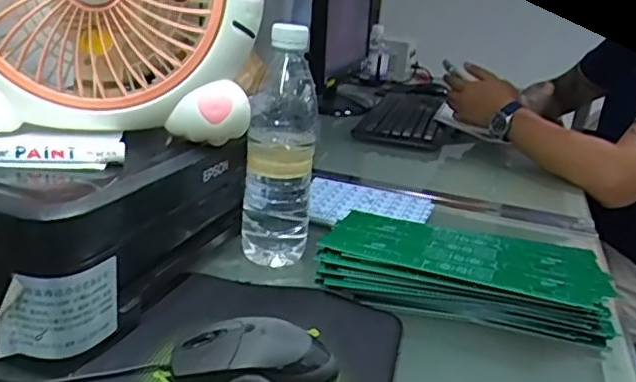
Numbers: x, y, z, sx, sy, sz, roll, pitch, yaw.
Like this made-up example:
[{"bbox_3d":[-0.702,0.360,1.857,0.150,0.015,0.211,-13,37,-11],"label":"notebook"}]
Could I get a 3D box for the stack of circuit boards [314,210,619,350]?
[{"bbox_3d":[0.134,0.074,0.558,0.256,0.048,0.118,10,20,11],"label":"stack of circuit boards"}]

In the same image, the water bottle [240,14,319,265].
[{"bbox_3d":[-0.035,-0.042,0.574,0.063,0.217,0.055,5,20,-2],"label":"water bottle"}]

